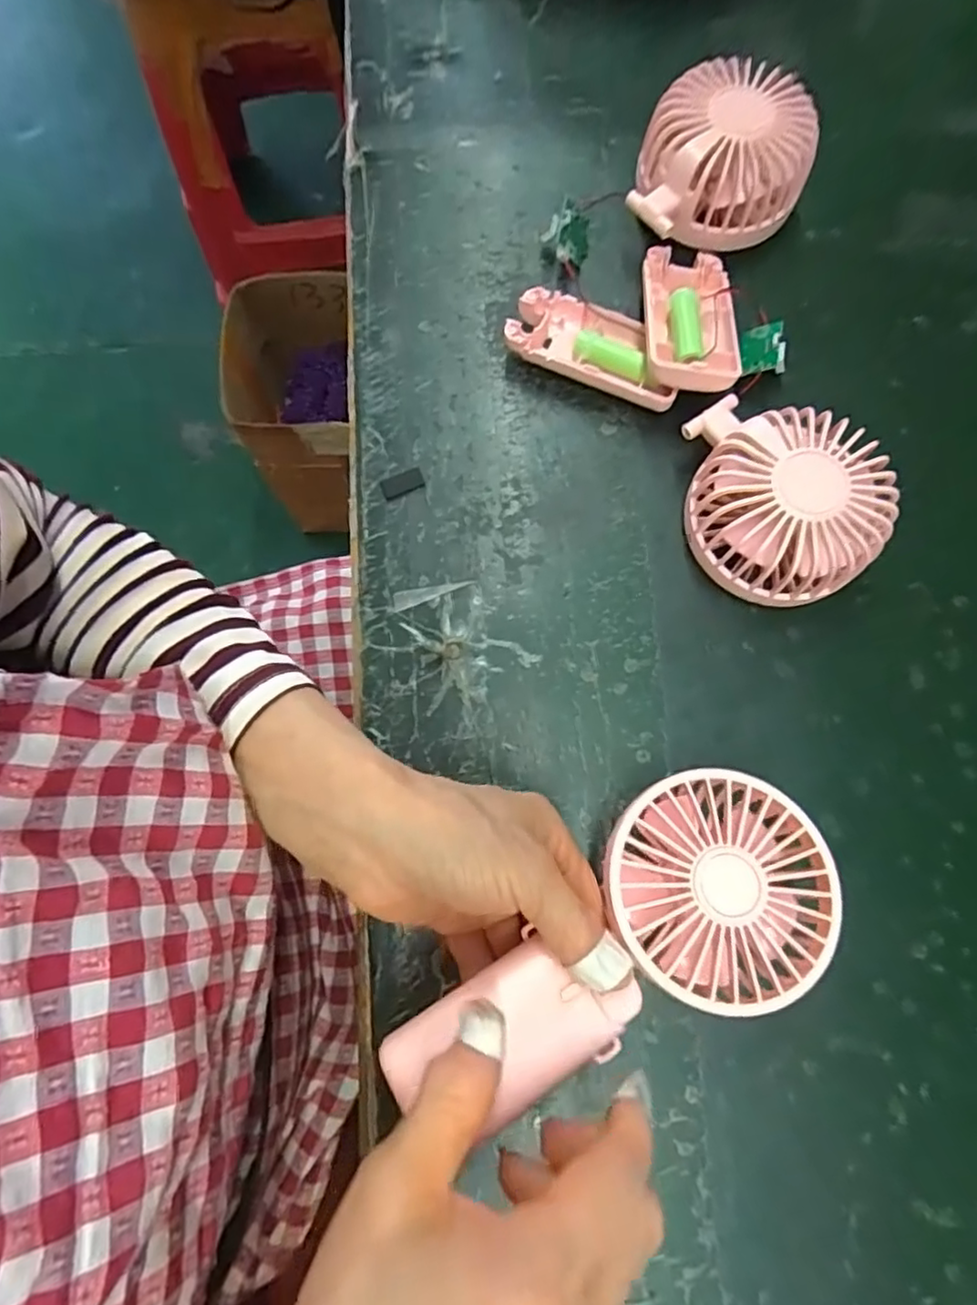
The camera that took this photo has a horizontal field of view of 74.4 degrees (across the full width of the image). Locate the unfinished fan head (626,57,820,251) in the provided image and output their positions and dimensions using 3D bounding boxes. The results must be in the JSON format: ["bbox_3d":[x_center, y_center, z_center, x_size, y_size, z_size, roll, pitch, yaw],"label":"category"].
[{"bbox_3d":[0.126,-0.264,0.344,0.086,0.060,0.092,0,78,1],"label":"unfinished fan head"}]

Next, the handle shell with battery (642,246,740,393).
[{"bbox_3d":[0.103,-0.173,0.332,0.046,0.014,0.091,5,64,2],"label":"handle shell with battery"}]

